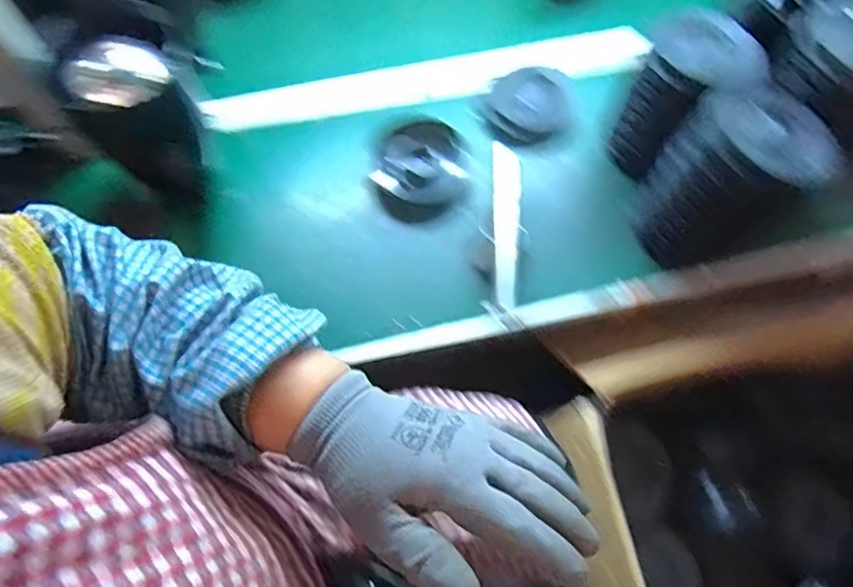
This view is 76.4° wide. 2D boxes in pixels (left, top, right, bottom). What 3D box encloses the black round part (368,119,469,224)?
[{"bbox_3d":[-0.007,-0.152,0.659,0.114,0.019,0.121,1,65,-2],"label":"black round part"}]

